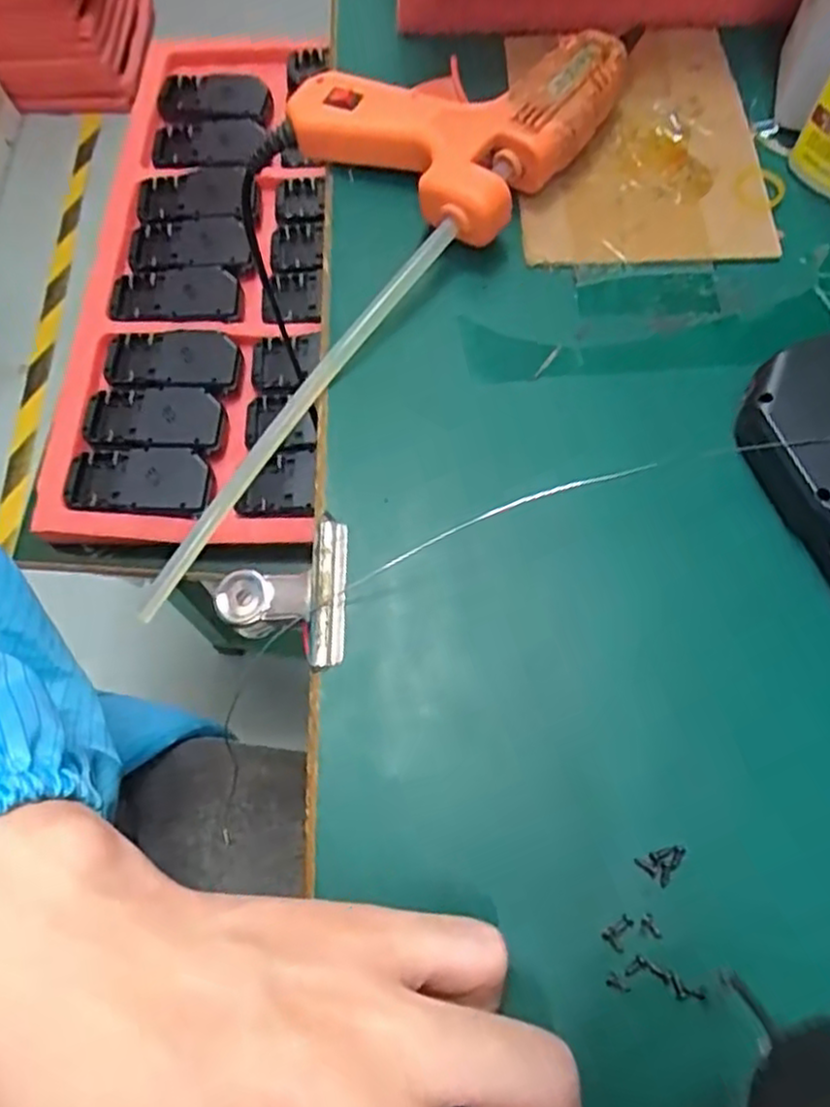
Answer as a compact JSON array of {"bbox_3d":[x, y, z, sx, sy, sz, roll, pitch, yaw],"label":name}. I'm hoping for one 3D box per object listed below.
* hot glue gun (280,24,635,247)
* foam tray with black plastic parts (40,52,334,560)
[{"bbox_3d":[0.018,-0.187,0.311,0.105,0.032,0.108,36,73,16],"label":"hot glue gun"},{"bbox_3d":[-0.207,-0.276,0.686,0.251,0.033,0.589,-2,66,2],"label":"foam tray with black plastic parts"}]

